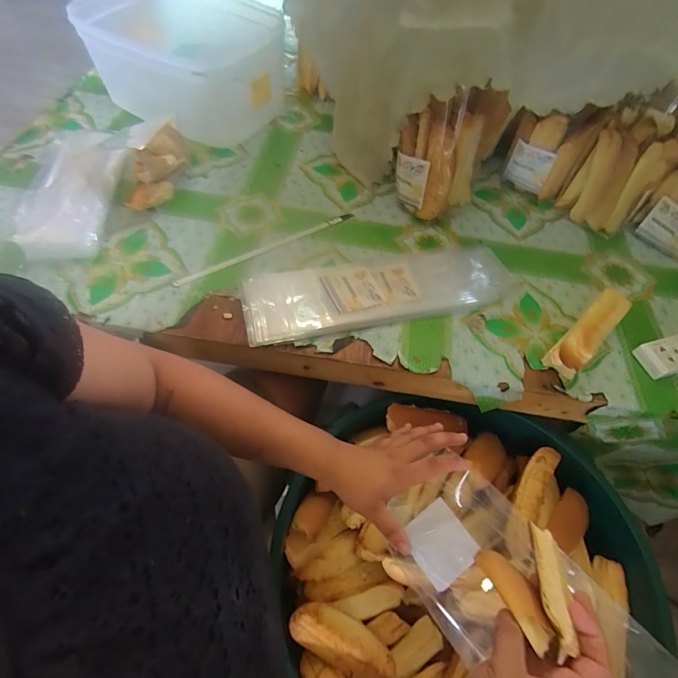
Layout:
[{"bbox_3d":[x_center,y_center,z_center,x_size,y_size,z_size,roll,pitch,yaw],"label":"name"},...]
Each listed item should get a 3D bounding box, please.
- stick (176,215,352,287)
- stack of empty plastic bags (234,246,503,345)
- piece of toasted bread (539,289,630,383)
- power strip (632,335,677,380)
[{"bbox_3d":[-0.105,-0.144,0.574,0.299,0.006,0.016,-29,63,-21],"label":"stick"},{"bbox_3d":[0.065,-0.072,0.523,0.385,0.025,0.116,-12,58,-12],"label":"stack of empty plastic bags"},{"bbox_3d":[0.319,-0.010,0.481,0.148,0.049,0.038,-38,66,-25],"label":"piece of toasted bread"},{"bbox_3d":[0.440,0.019,0.488,0.106,0.022,0.044,-12,58,-12],"label":"power strip"}]

